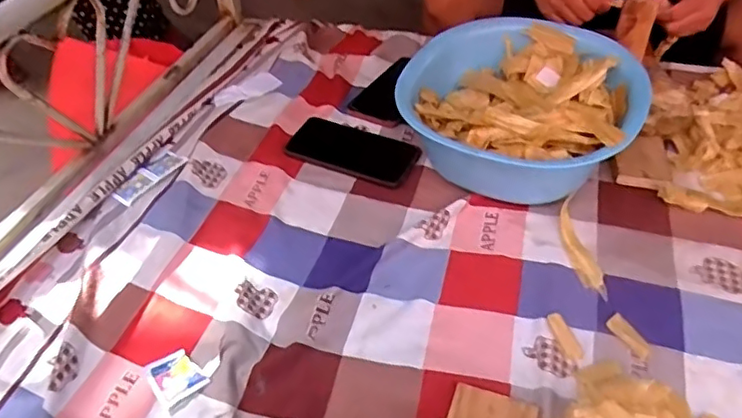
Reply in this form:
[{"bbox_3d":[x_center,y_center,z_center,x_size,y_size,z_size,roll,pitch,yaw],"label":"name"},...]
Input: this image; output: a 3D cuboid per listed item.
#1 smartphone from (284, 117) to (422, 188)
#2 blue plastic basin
[{"bbox_3d":[-0.025,-0.075,0.773,0.168,0.011,0.069,19,70,19],"label":"smartphone"},{"bbox_3d":[0.178,-0.115,0.718,0.257,0.115,0.257,-3,46,3],"label":"blue plastic basin"}]

